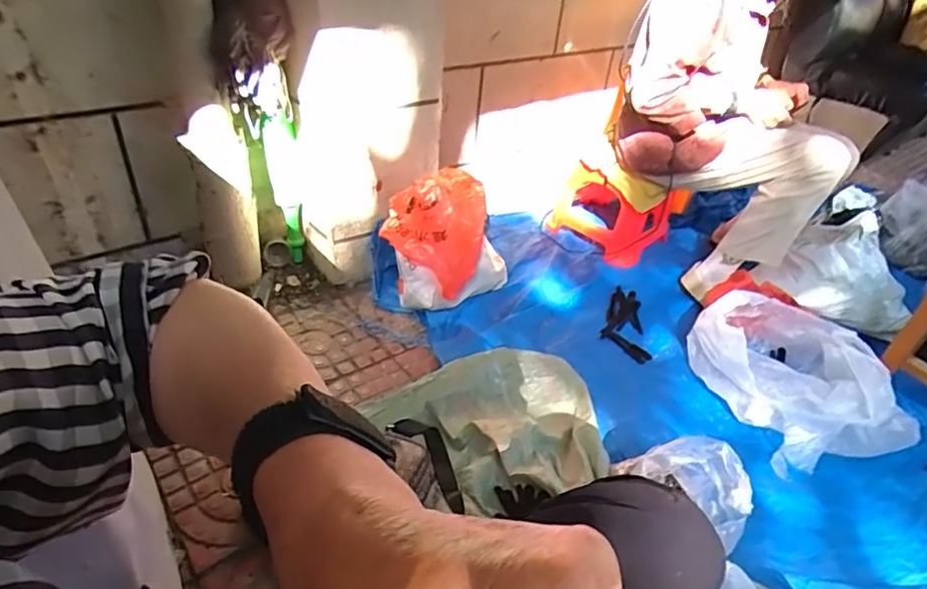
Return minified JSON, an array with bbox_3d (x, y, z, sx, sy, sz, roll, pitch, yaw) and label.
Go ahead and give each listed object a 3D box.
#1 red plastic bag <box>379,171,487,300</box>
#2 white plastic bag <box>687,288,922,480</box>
[{"bbox_3d":[-0.066,-0.141,1.286,0.199,0.243,0.137,20,38,20],"label":"red plastic bag"},{"bbox_3d":[0.716,0.165,1.218,0.341,0.148,0.369,-5,37,-13],"label":"white plastic bag"}]

